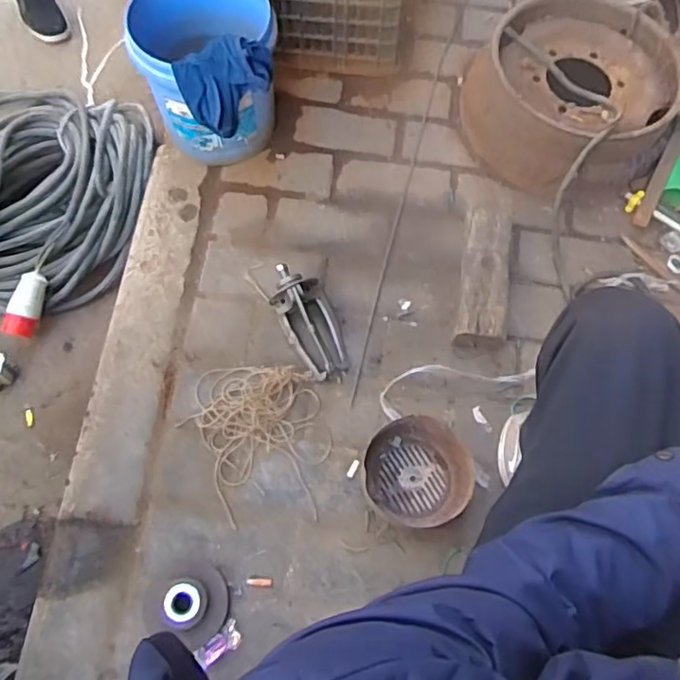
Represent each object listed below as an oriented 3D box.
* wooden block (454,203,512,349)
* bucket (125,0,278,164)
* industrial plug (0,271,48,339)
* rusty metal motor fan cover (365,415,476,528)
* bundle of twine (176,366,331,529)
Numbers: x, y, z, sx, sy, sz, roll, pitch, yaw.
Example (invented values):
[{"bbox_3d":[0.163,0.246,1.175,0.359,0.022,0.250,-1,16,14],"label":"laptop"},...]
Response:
[{"bbox_3d":[0.266,-0.123,1.121,0.090,0.071,0.287,9,65,0],"label":"wooden block"},{"bbox_3d":[-0.253,-0.518,1.179,0.262,0.273,0.242,-32,71,-16],"label":"bucket"},{"bbox_3d":[-0.641,-0.071,1.210,0.057,0.063,0.140,22,97,6],"label":"industrial plug"},{"bbox_3d":[0.129,0.214,0.970,0.177,0.065,0.163,17,66,4],"label":"rusty metal motor fan cover"},{"bbox_3d":[-0.140,0.161,1.003,0.234,0.039,0.268,-11,67,-8],"label":"bundle of twine"}]

